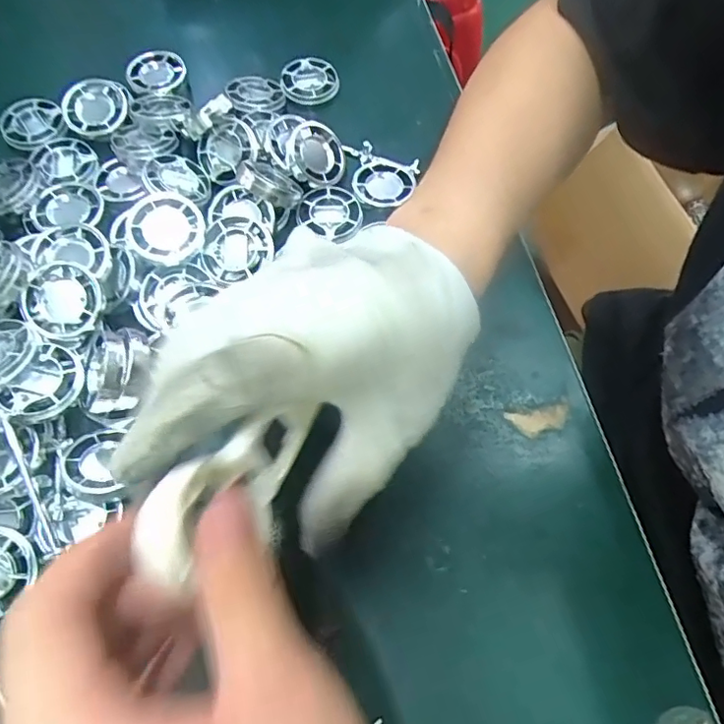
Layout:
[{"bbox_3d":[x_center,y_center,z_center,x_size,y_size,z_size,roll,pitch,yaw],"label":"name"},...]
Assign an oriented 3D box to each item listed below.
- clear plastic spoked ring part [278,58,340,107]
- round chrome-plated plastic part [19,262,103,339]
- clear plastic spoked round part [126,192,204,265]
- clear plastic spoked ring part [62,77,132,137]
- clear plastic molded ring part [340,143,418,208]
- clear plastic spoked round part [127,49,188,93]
[{"bbox_3d":[-0.036,-0.194,0.389,0.040,0.013,0.035,-17,64,-8],"label":"clear plastic spoked ring part"},{"bbox_3d":[-0.151,-0.031,0.285,0.036,0.009,0.035,-29,97,-19],"label":"round chrome-plated plastic part"},{"bbox_3d":[-0.103,-0.070,0.298,0.037,0.008,0.036,-9,85,-17],"label":"clear plastic spoked round part"},{"bbox_3d":[-0.169,-0.163,0.363,0.042,0.013,0.037,-27,81,-10],"label":"clear plastic spoked ring part"},{"bbox_3d":[0.013,-0.116,0.353,0.045,0.012,0.049,1,66,-2],"label":"clear plastic molded ring part"},{"bbox_3d":[-0.141,-0.198,0.385,0.038,0.009,0.038,1,66,-2],"label":"clear plastic spoked round part"}]

